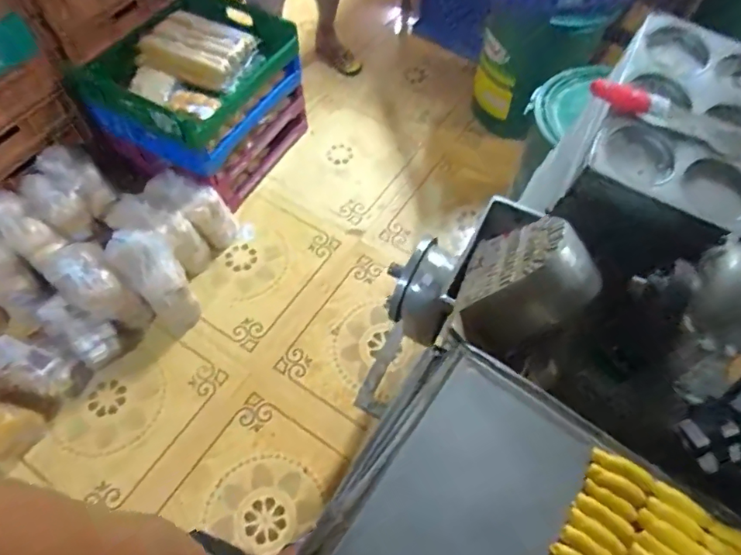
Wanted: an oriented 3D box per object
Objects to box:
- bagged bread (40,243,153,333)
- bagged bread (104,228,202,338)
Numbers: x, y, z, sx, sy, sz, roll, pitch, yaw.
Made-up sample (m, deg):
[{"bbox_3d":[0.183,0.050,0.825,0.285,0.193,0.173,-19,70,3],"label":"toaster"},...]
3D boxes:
[{"bbox_3d":[-0.782,0.041,1.443,0.131,0.314,0.160,-1,47,49],"label":"bagged bread"},{"bbox_3d":[-0.605,0.018,1.403,0.152,0.336,0.101,-34,32,-19],"label":"bagged bread"}]

